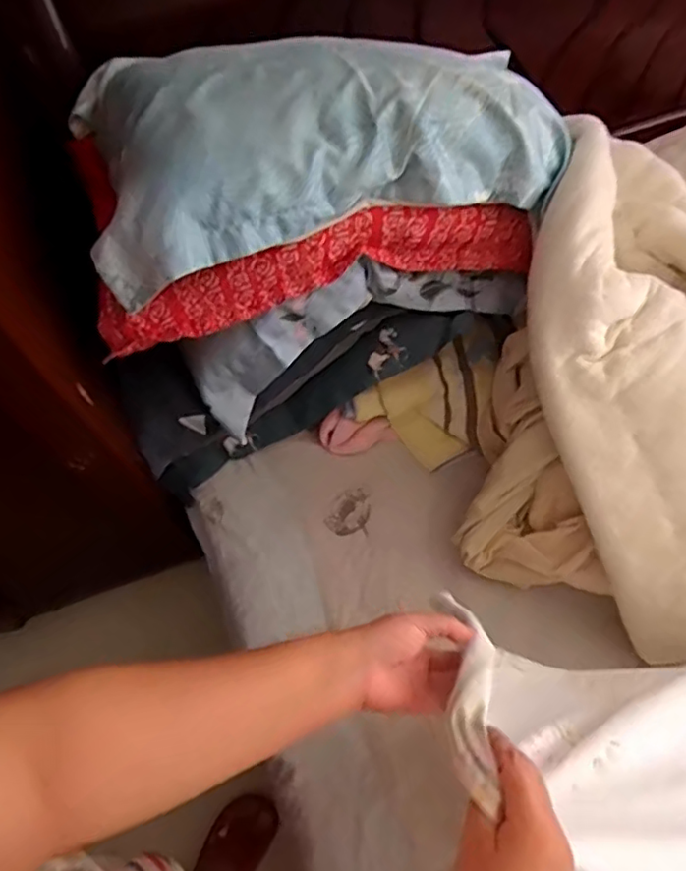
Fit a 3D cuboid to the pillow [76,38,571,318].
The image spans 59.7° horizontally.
[{"bbox_3d":[-0.047,-0.431,0.825,0.619,0.130,0.389,-18,63,-6],"label":"pillow"}]

